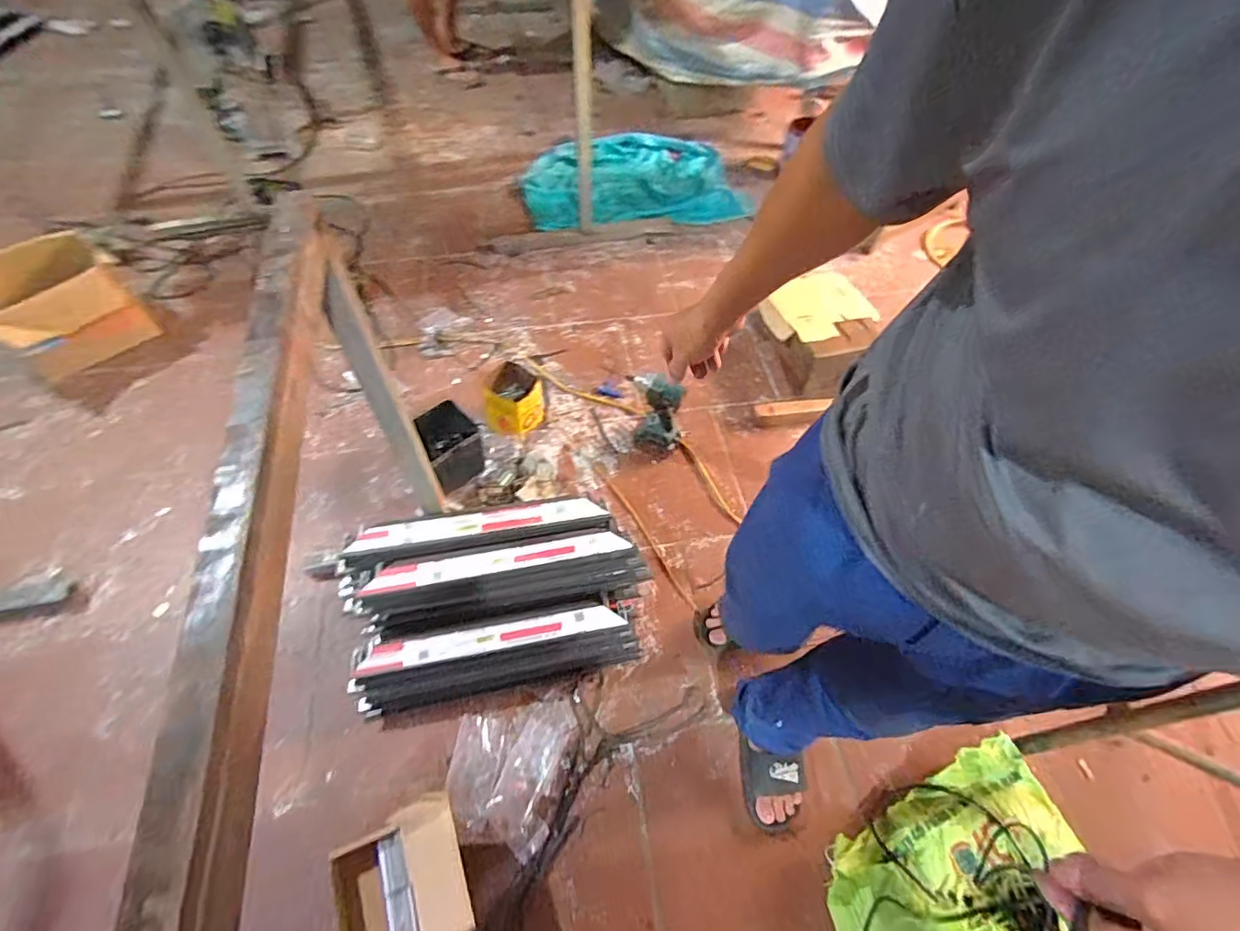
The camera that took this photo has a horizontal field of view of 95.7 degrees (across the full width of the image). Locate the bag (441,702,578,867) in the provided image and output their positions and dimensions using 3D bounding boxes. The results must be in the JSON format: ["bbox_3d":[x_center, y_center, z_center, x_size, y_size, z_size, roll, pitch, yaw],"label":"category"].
[{"bbox_3d":[-0.213,0.580,1.083,0.219,0.016,0.259,10,57,5],"label":"bag"}]

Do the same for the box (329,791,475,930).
[{"bbox_3d":[-0.364,0.707,0.921,0.228,0.119,0.238,-18,59,-13],"label":"box"}]

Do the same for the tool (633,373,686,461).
[{"bbox_3d":[0.097,-0.127,1.423,0.096,0.273,0.098,1,56,-1],"label":"tool"}]

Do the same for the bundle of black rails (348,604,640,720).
[{"bbox_3d":[-0.243,0.383,1.133,0.540,0.142,0.110,-10,57,-8],"label":"bundle of black rails"}]

